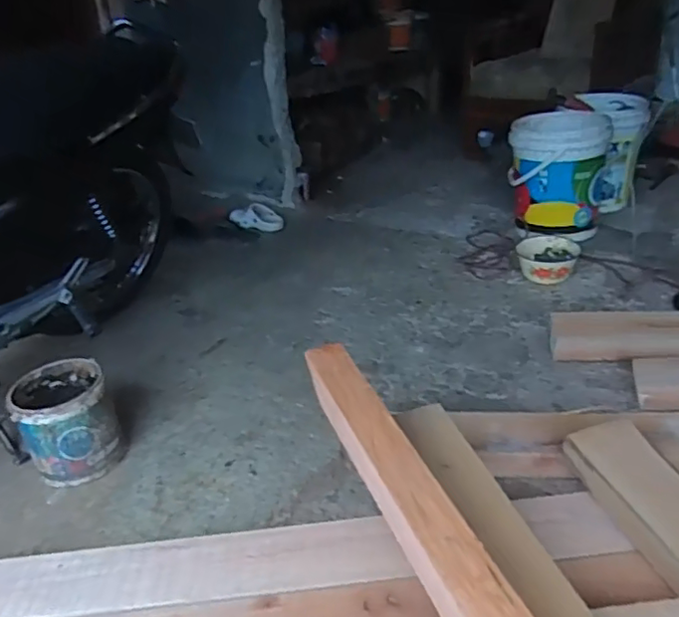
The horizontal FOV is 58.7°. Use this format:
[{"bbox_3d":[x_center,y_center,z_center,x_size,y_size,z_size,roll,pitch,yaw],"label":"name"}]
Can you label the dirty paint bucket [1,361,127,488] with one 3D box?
[{"bbox_3d":[-0.562,0.230,1.255,0.175,0.193,0.211,-22,33,-23],"label":"dirty paint bucket"}]

